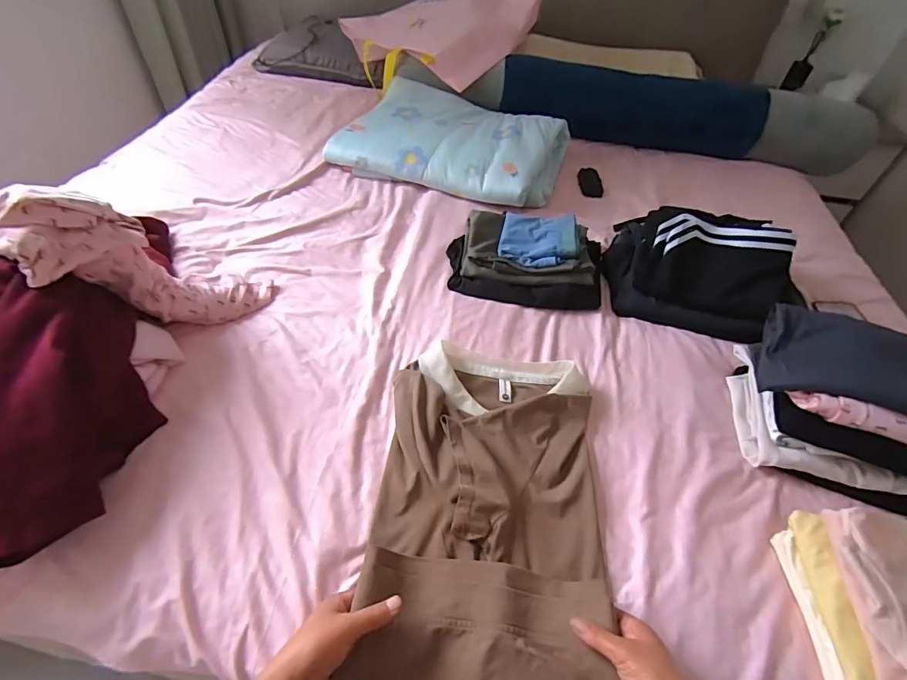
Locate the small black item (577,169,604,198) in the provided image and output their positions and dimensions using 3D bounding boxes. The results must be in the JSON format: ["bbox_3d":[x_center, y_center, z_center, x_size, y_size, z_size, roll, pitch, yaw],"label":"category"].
[{"bbox_3d":[0.347,-0.400,1.131,0.055,0.013,0.121,3,49,-2],"label":"small black item"}]

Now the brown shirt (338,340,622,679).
[{"bbox_3d":[0.046,0.195,0.545,0.269,0.042,0.431,6,49,1],"label":"brown shirt"}]

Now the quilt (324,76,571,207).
[{"bbox_3d":[-0.001,-0.493,1.109,0.521,0.110,0.343,19,50,12],"label":"quilt"}]

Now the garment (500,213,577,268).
[{"bbox_3d":[0.162,-0.192,0.837,0.145,0.036,0.133,13,49,7],"label":"garment"}]

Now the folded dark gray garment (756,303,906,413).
[{"bbox_3d":[0.578,0.054,0.585,0.311,0.042,0.124,20,77,12],"label":"folded dark gray garment"}]

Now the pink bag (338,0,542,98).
[{"bbox_3d":[-0.020,-0.874,1.281,0.575,0.090,0.396,-14,71,6],"label":"pink bag"}]

